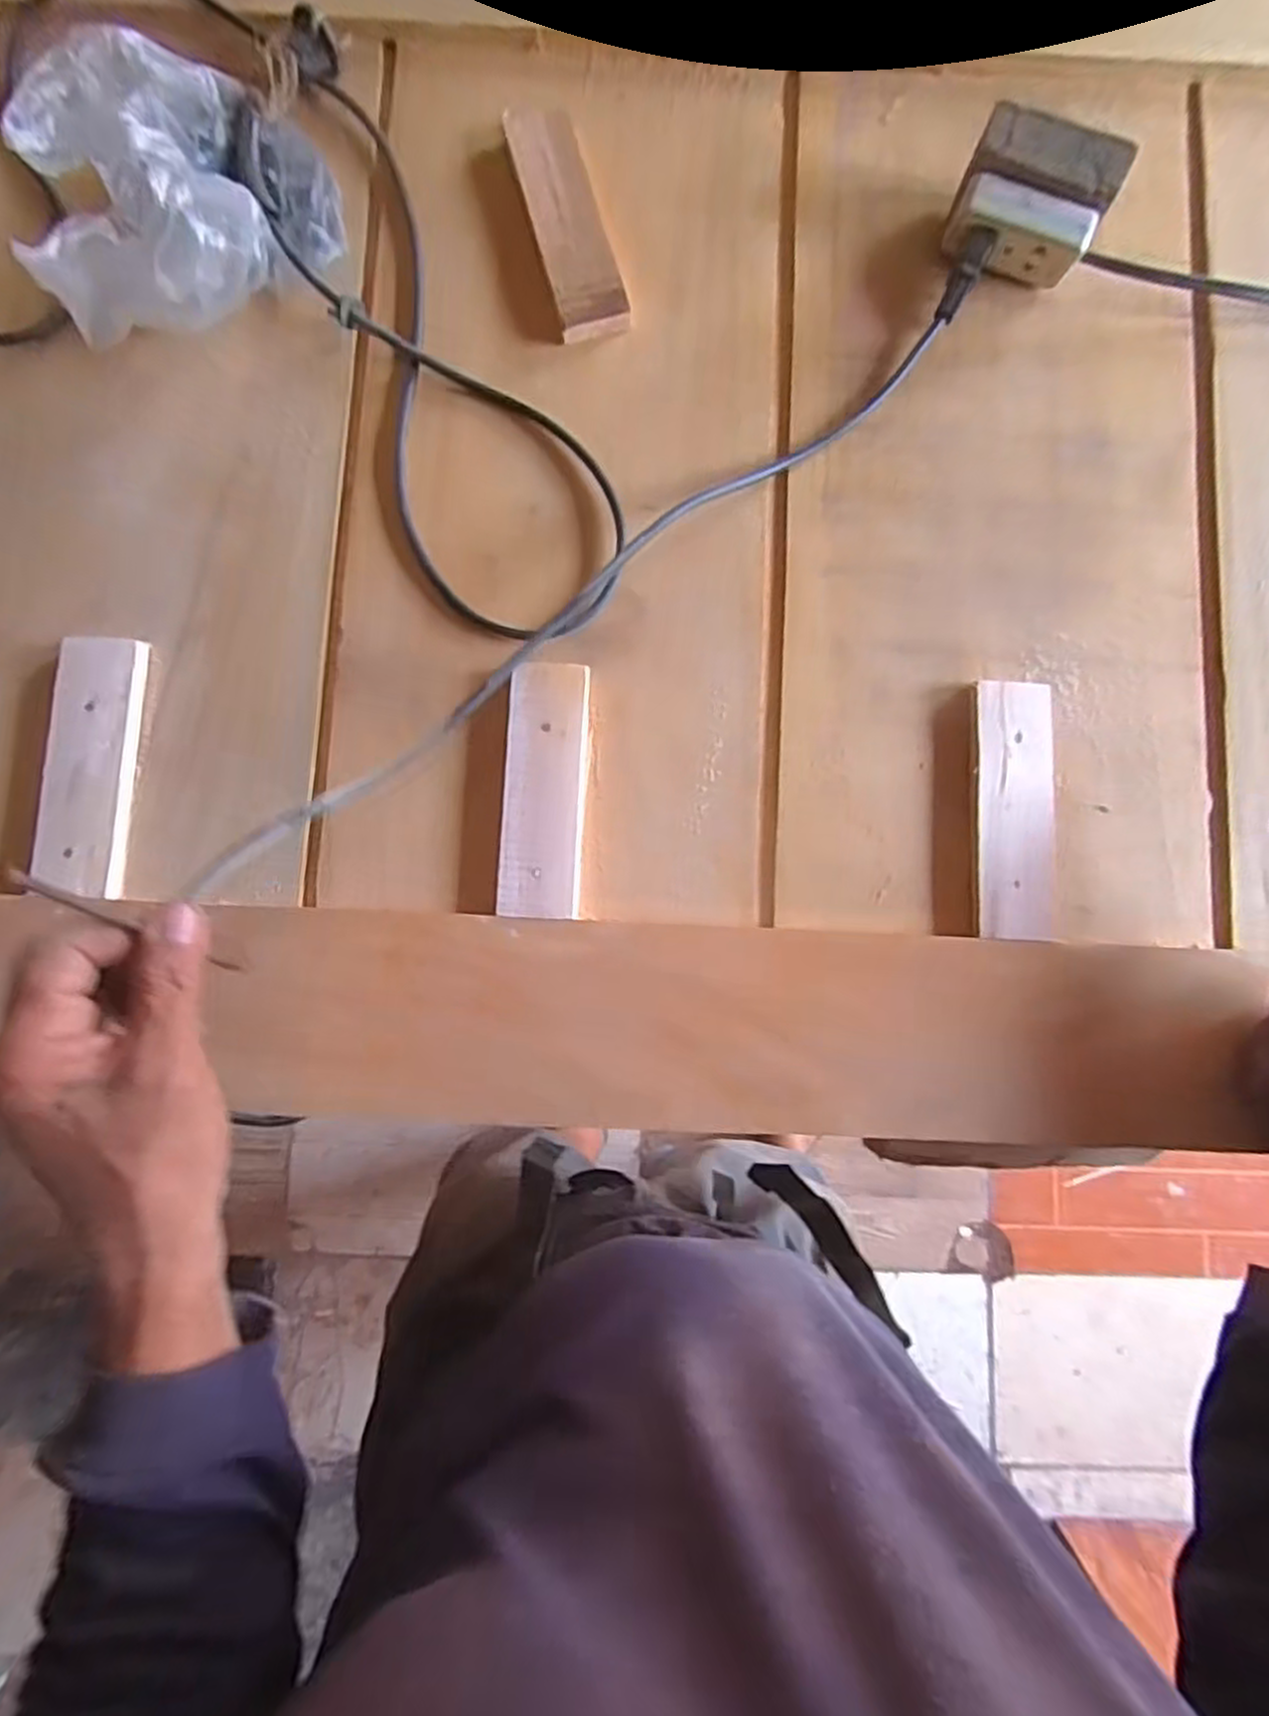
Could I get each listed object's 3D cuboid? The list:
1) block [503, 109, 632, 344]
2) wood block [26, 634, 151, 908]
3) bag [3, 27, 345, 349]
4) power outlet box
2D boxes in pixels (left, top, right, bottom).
[{"bbox_3d":[-0.043,-0.407,0.486,0.044,0.015,0.157,-15,84,-2],"label":"block"},{"bbox_3d":[-0.317,-0.053,0.445,0.047,0.018,0.147,2,83,0],"label":"wood block"},{"bbox_3d":[-0.266,-0.388,0.440,0.153,0.105,0.184,4,83,0],"label":"bag"},{"bbox_3d":[0.237,-0.391,0.459,0.082,0.065,0.054,20,84,2],"label":"power outlet box"}]

